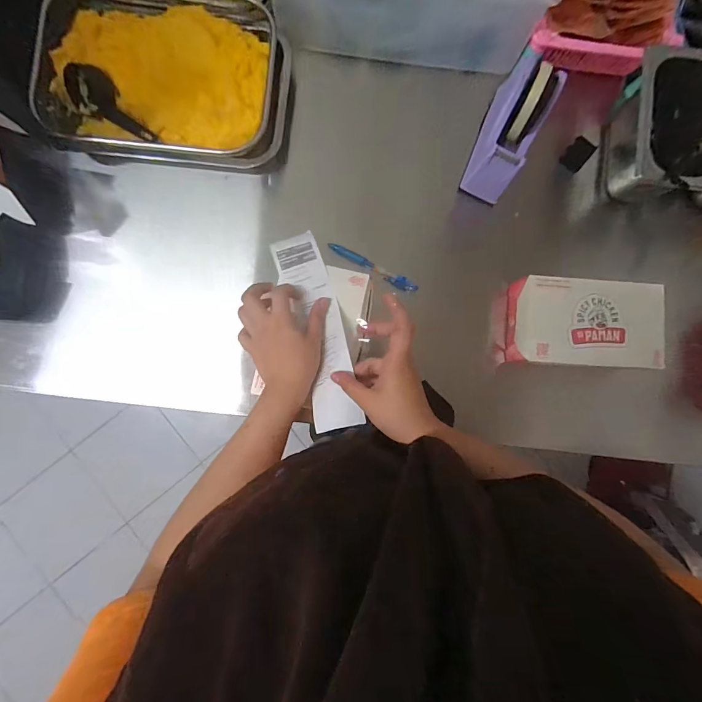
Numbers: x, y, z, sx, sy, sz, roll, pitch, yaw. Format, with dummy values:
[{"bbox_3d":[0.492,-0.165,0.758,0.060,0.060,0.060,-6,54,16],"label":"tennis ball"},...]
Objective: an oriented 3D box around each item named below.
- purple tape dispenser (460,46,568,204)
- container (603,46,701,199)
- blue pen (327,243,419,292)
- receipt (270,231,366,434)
[{"bbox_3d":[0.206,-0.283,0.500,0.065,0.105,0.145,23,86,-1],"label":"purple tape dispenser"},{"bbox_3d":[0.405,-0.282,0.506,0.113,0.098,0.175,5,86,-2],"label":"container"},{"bbox_3d":[0.030,-0.115,0.531,0.132,0.008,0.014,29,86,0],"label":"blue pen"},{"bbox_3d":[-0.040,-0.028,0.452,0.058,0.018,0.242,-14,72,-3],"label":"receipt"}]

